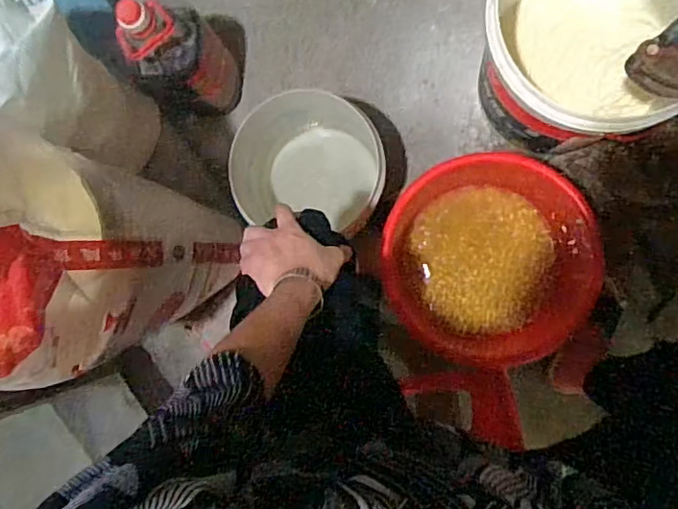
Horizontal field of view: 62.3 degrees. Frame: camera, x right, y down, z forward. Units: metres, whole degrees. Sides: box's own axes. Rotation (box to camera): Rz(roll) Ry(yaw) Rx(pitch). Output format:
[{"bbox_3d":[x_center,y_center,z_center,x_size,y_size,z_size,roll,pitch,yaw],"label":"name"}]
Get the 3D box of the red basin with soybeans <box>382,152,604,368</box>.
[{"bbox_3d":[0.254,0.007,0.966,0.339,0.159,0.370,0,88,7],"label":"red basin with soybeans"}]

